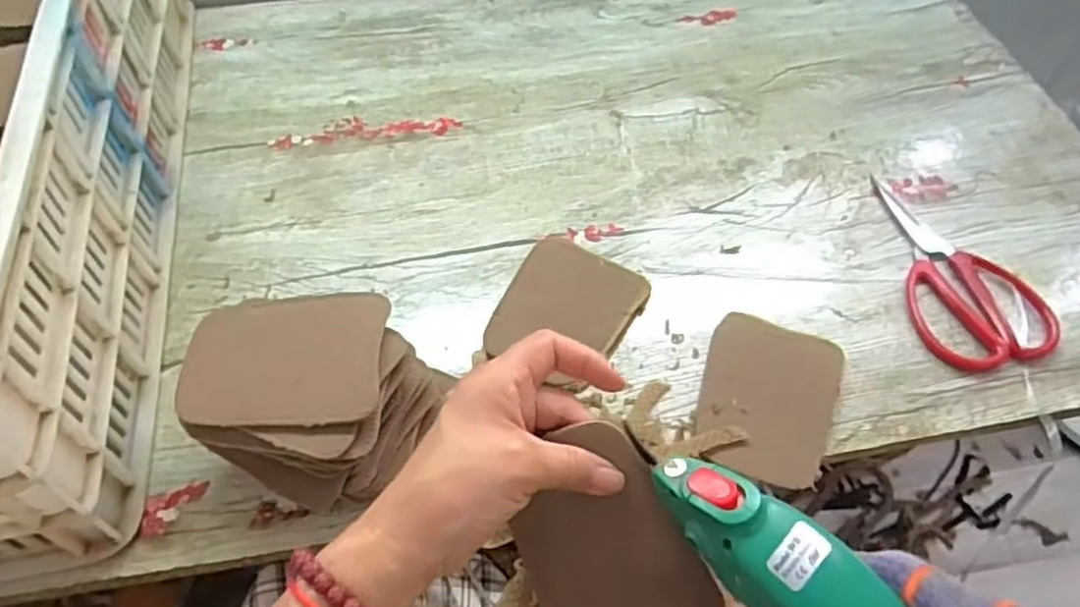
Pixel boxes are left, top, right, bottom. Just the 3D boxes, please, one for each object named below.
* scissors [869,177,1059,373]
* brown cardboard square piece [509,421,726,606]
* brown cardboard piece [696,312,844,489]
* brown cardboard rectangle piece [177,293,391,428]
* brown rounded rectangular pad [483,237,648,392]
[{"bbox_3d":[0.328,-0.032,0.562,0.096,0.011,0.188,-2,52,-2],"label":"scissors"},{"bbox_3d":[0.031,0.121,0.346,0.083,0.011,0.107,-27,93,16],"label":"brown cardboard square piece"},{"bbox_3d":[0.157,0.063,0.485,0.087,0.007,0.125,18,54,12],"label":"brown cardboard piece"},{"bbox_3d":[-0.146,0.029,0.404,0.111,0.017,0.087,-1,54,0],"label":"brown cardboard rectangle piece"},{"bbox_3d":[0.019,0.004,0.525,0.094,0.010,0.112,27,57,19],"label":"brown rounded rectangular pad"}]

